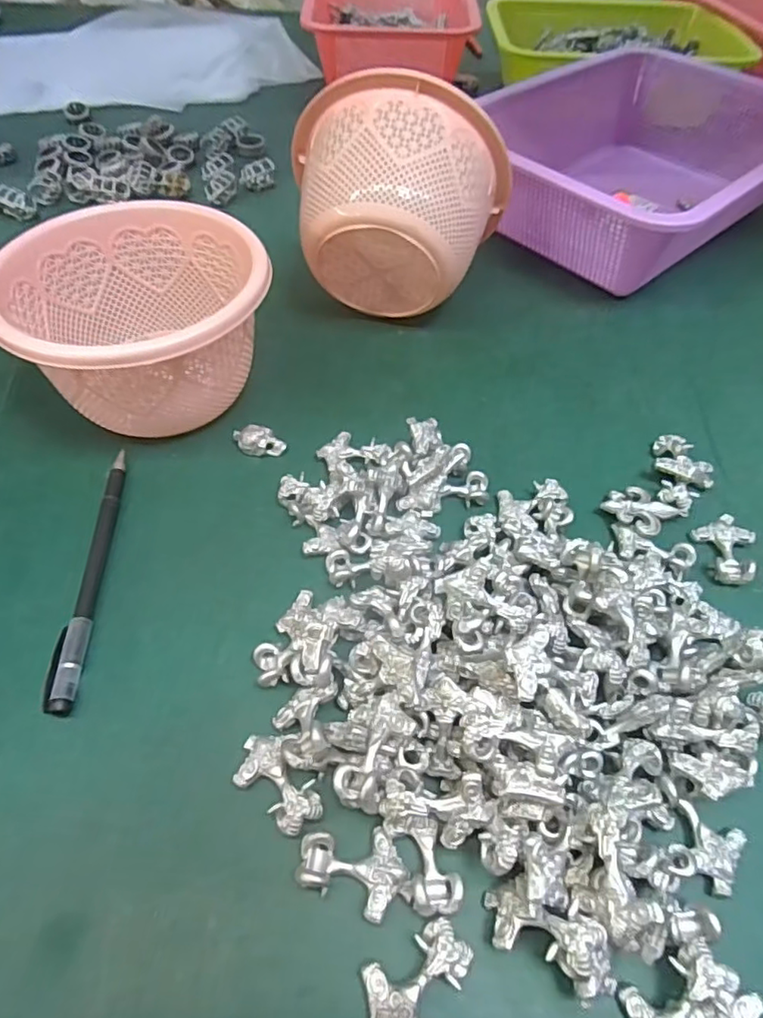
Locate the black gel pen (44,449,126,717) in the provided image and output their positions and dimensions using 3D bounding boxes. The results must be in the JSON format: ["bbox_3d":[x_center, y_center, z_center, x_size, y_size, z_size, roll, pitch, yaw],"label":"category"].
[{"bbox_3d":[-0.148,0.030,0.307,0.012,0.009,0.148,-3,54,-3],"label":"black gel pen"}]

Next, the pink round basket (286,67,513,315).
[{"bbox_3d":[0.009,-0.195,0.397,0.140,0.134,0.083,7,54,4],"label":"pink round basket"}]

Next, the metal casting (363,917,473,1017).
[{"bbox_3d":[0.010,0.162,0.205,0.029,0.010,0.042,28,58,18],"label":"metal casting"}]

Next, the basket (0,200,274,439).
[{"bbox_3d":[-0.141,-0.111,0.367,0.143,0.084,0.134,0,54,-1],"label":"basket"}]

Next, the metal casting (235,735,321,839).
[{"bbox_3d":[-0.043,0.110,0.244,0.023,0.010,0.042,-36,62,-24],"label":"metal casting"}]

